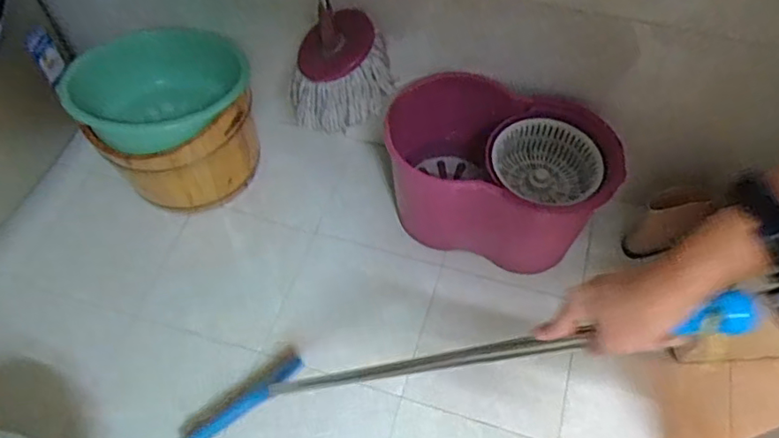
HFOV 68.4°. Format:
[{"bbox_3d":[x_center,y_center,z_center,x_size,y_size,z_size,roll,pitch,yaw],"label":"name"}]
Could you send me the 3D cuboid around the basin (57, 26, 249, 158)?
[{"bbox_3d":[-0.464,-0.263,1.221,0.337,0.148,0.337,-1,55,1],"label":"basin"}]

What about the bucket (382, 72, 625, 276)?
[{"bbox_3d":[0.211,-0.076,1.194,0.432,0.289,0.273,13,56,11],"label":"bucket"}]

